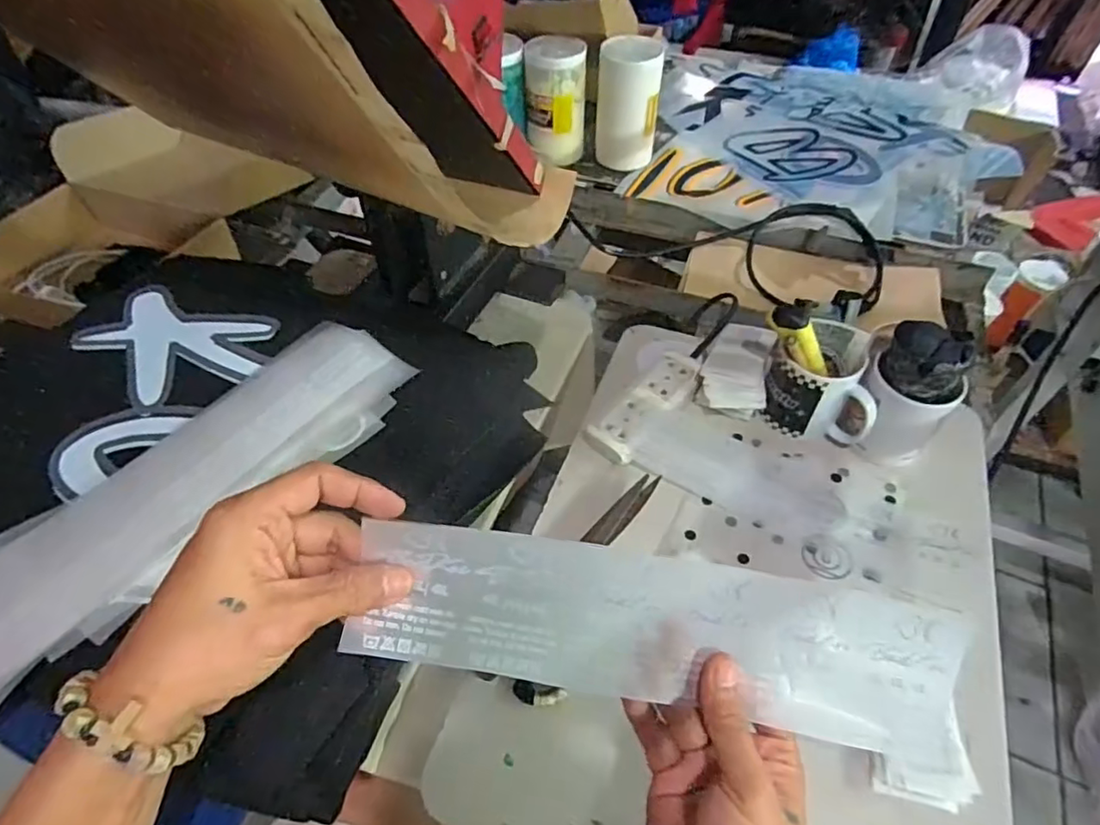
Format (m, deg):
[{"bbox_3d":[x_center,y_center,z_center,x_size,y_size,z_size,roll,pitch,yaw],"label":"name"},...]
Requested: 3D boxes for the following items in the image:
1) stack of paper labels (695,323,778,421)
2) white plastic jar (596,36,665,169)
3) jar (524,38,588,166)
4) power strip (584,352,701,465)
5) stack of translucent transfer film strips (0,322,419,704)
[{"bbox_3d":[0.205,-0.047,0.660,0.068,0.052,0.107,14,52,11],"label":"stack of paper labels"},{"bbox_3d":[0.121,-0.477,0.931,0.094,0.175,0.080,5,51,4],"label":"white plastic jar"},{"bbox_3d":[0.009,-0.483,0.941,0.092,0.164,0.089,0,51,0],"label":"jar"},{"bbox_3d":[0.106,-0.008,0.650,0.051,0.026,0.157,35,59,25],"label":"power strip"},{"bbox_3d":[-0.257,0.054,0.420,0.115,0.026,0.348,34,59,25],"label":"stack of translucent transfer film strips"}]

